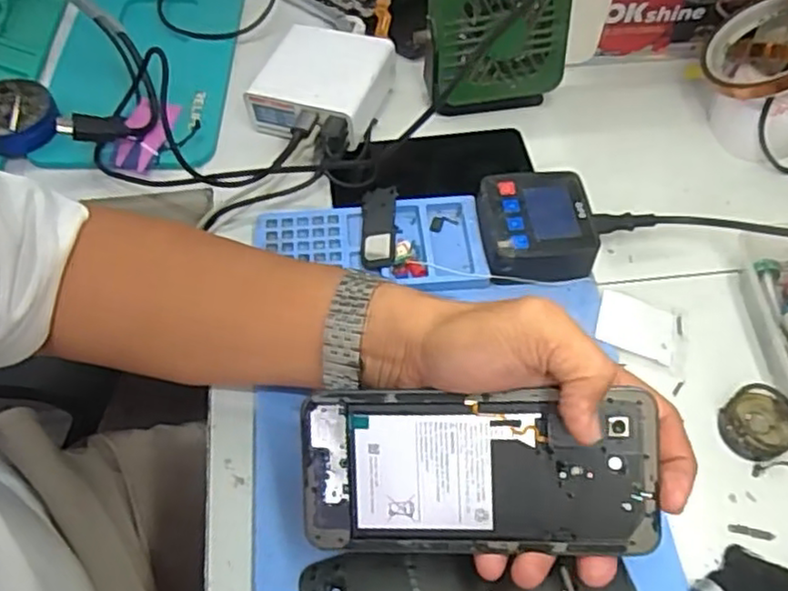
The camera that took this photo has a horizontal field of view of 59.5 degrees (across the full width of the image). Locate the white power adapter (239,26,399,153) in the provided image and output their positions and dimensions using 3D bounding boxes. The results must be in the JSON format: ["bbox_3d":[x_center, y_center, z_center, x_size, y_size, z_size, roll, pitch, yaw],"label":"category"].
[{"bbox_3d":[-0.055,-0.161,0.530,0.091,0.046,0.094,21,62,11],"label":"white power adapter"}]

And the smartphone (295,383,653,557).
[{"bbox_3d":[0.037,0.084,0.321,0.160,0.004,0.071,-2,91,7],"label":"smartphone"}]

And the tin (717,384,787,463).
[{"bbox_3d":[0.214,0.075,0.404,0.041,0.019,0.040,0,60,-1],"label":"tin"}]

